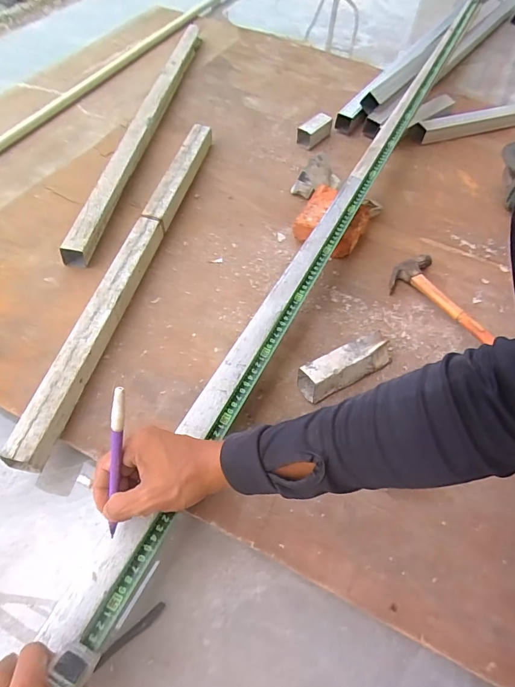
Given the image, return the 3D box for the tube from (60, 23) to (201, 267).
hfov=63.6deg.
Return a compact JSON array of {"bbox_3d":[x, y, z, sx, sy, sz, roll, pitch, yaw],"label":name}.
[{"bbox_3d":[-0.229,-0.503,0.903,0.047,0.053,0.921,7,56,1],"label":"tube"}]

